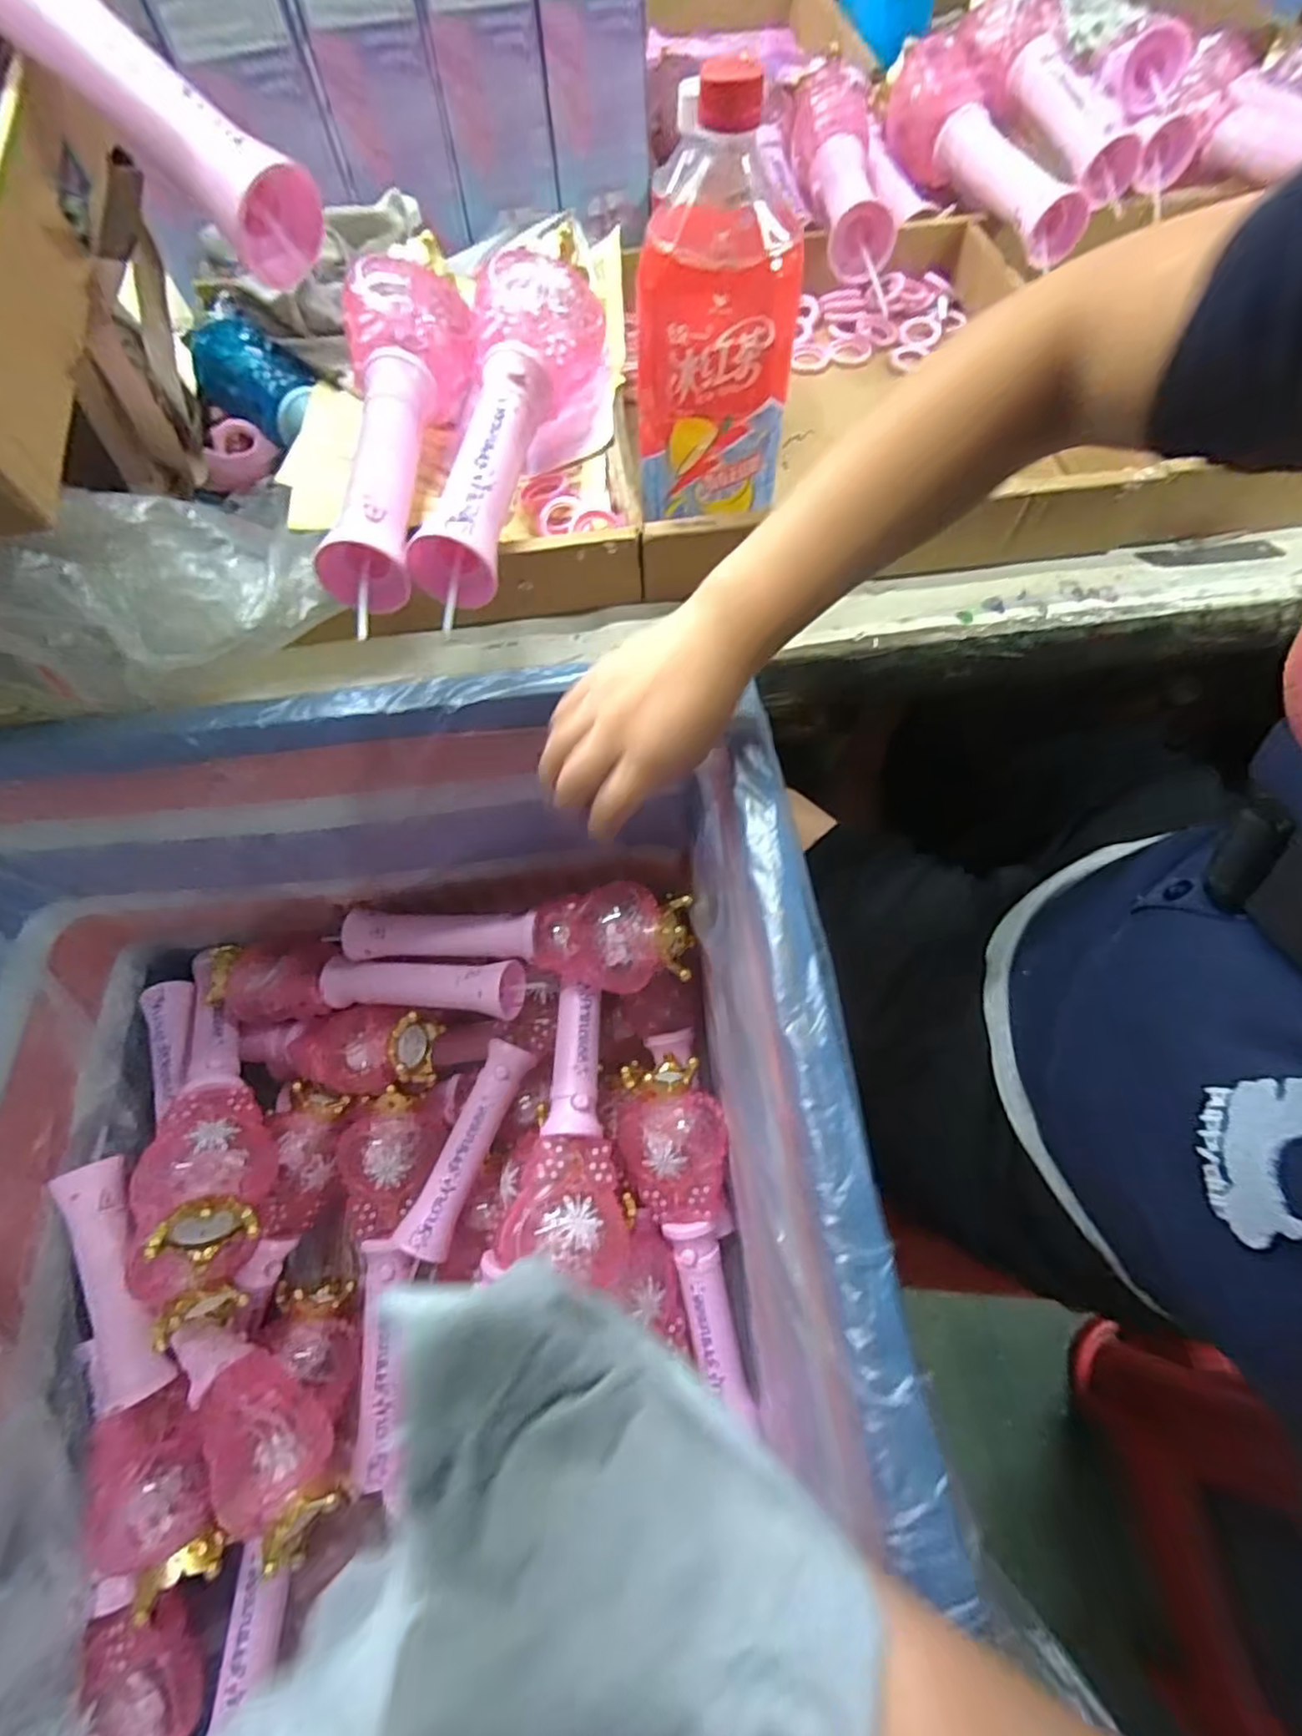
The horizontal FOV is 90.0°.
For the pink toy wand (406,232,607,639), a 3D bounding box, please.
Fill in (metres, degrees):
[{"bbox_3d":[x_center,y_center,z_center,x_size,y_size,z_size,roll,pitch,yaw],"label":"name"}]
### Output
[{"bbox_3d":[-0.088,-0.291,0.428,0.083,0.079,0.307,4,65,4],"label":"pink toy wand"}]

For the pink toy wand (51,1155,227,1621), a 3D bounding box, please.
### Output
[{"bbox_3d":[-0.405,0.383,0.503,0.081,0.058,0.305,-20,66,-7],"label":"pink toy wand"}]

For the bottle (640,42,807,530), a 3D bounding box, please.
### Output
[{"bbox_3d":[0.039,-0.314,0.379,0.092,0.184,0.087,1,65,2],"label":"bottle"}]

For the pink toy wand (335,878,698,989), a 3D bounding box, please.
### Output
[{"bbox_3d":[-0.124,0.054,0.562,0.312,0.069,0.078,4,65,4],"label":"pink toy wand"}]

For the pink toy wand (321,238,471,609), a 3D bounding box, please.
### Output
[{"bbox_3d":[-0.169,-0.289,0.423,0.079,0.065,0.303,-2,65,1],"label":"pink toy wand"}]

